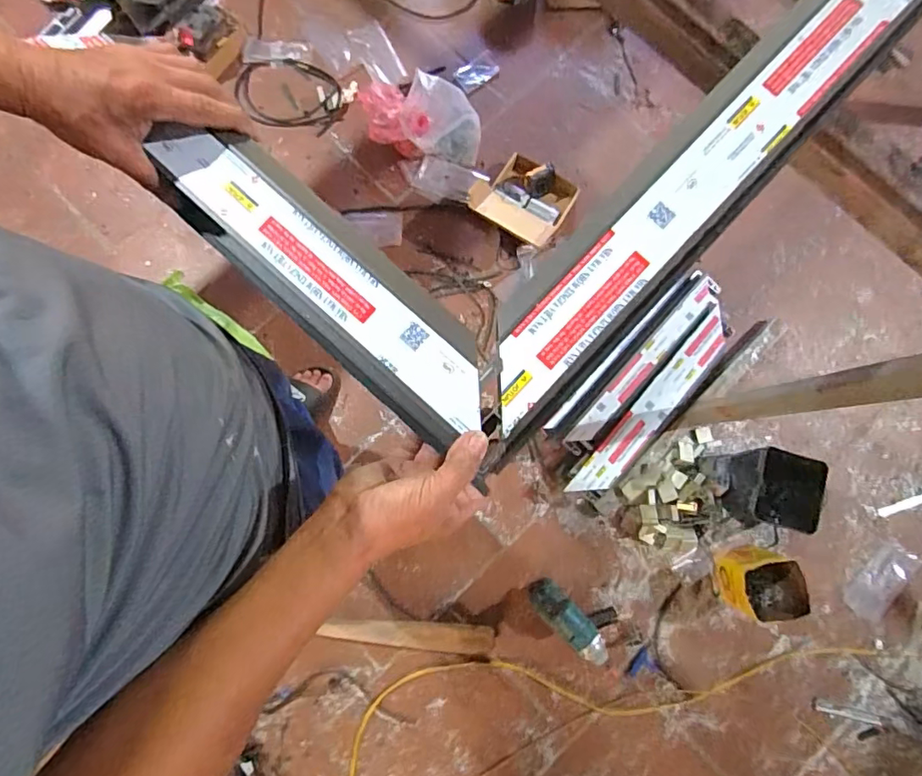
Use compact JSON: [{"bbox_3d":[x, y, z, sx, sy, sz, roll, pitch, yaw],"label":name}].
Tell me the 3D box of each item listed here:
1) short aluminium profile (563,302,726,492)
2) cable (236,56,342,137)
[{"bbox_3d":[0.438,0.049,1.246,0.091,0.051,0.527,40,84,6],"label":"short aluminium profile"},{"bbox_3d":[-0.453,-0.784,1.422,0.298,0.027,0.190,15,84,5],"label":"cable"}]

